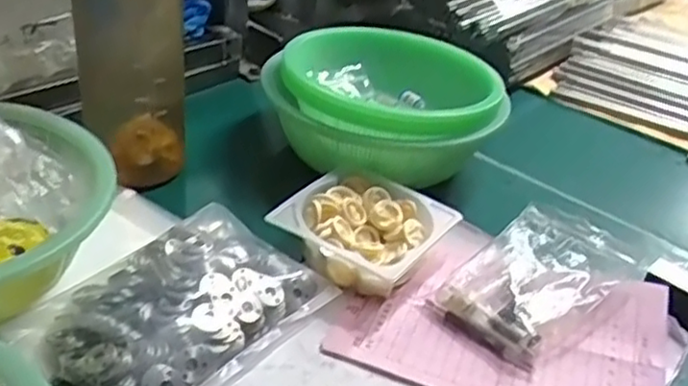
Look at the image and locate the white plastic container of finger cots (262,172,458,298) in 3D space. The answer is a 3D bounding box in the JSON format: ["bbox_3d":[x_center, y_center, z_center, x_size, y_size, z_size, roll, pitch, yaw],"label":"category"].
[{"bbox_3d":[0.012,0.025,0.436,0.089,0.031,0.086,27,37,27],"label":"white plastic container of finger cots"}]

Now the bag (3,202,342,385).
[{"bbox_3d":[-0.090,0.061,0.372,0.103,0.024,0.151,26,36,26],"label":"bag"}]

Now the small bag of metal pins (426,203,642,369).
[{"bbox_3d":[0.112,0.050,0.415,0.108,0.018,0.076,-31,48,-32],"label":"small bag of metal pins"}]

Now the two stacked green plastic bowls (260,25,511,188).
[{"bbox_3d":[0.030,-0.064,0.517,0.157,0.065,0.131,28,37,29],"label":"two stacked green plastic bowls"}]

